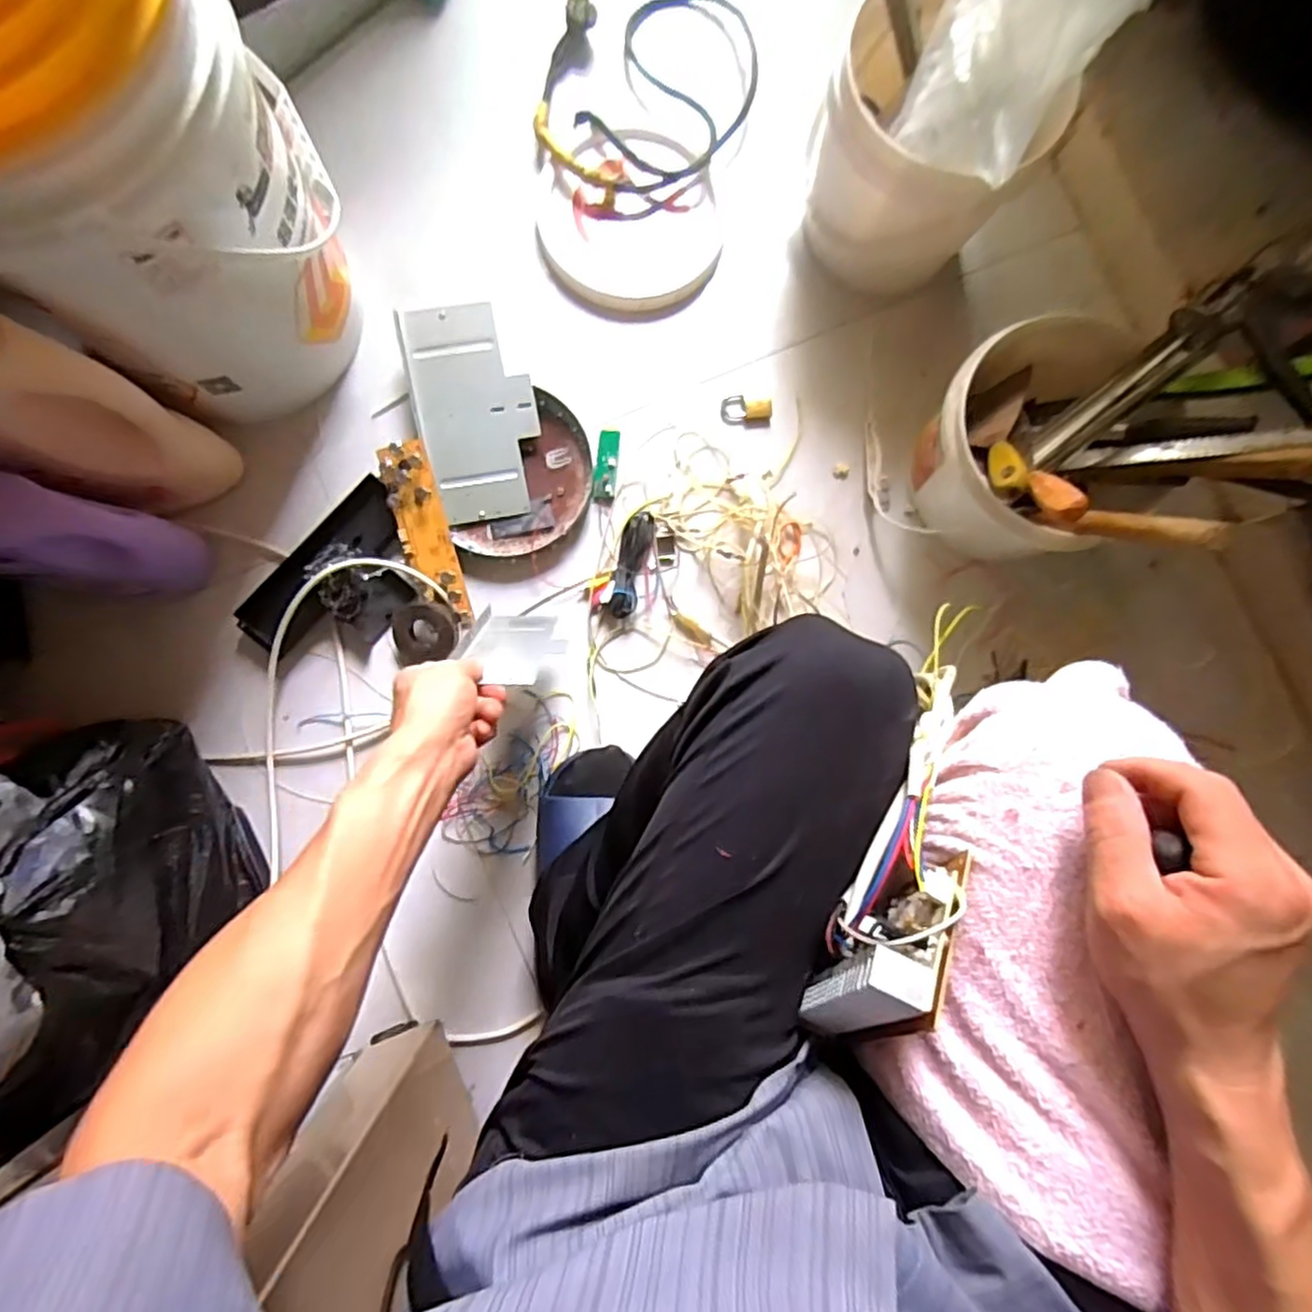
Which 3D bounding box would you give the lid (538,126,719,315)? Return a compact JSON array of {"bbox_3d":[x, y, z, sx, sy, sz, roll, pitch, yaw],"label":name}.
[{"bbox_3d":[-0.028,-0.504,0.797,0.207,0.028,0.190,0,92,-7],"label":"lid"}]

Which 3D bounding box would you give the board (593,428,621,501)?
[{"bbox_3d":[-0.056,-0.221,0.786,0.025,0.006,0.078,8,85,-3],"label":"board"}]

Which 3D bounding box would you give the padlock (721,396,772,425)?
[{"bbox_3d":[0.108,-0.293,0.807,0.060,0.014,0.033,2,85,-3],"label":"padlock"}]

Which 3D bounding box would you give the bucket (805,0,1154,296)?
[{"bbox_3d":[0.292,-0.559,0.667,0.210,0.274,0.286,31,84,-1],"label":"bucket"}]

